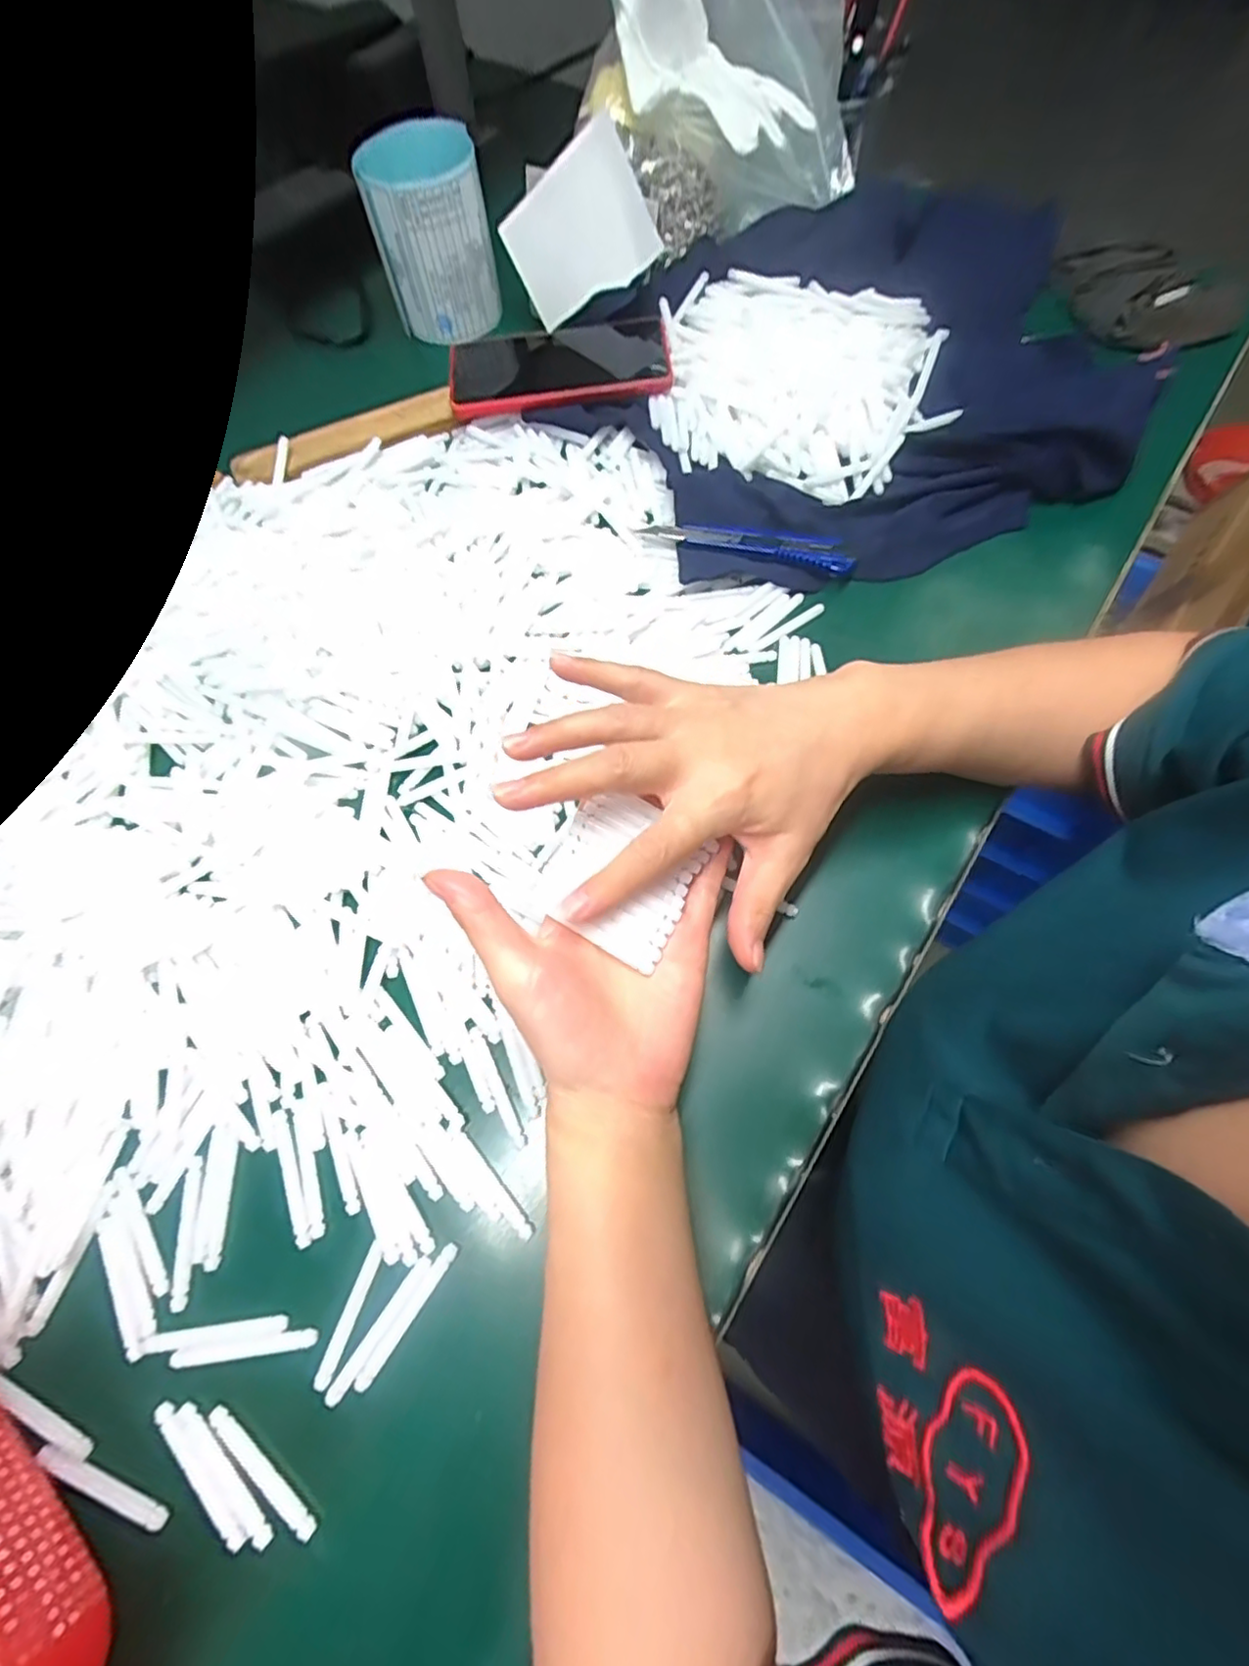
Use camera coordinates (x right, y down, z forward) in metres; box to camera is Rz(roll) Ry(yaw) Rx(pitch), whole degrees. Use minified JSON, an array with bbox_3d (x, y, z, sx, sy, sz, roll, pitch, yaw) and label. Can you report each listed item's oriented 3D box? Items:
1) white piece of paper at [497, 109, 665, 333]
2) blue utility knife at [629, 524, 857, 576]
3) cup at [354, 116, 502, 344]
[{"bbox_3d":[-0.036,-0.451,0.473,0.112,0.089,0.008,-11,28,39],"label":"white piece of paper"},{"bbox_3d":[0.081,-0.195,0.414,0.137,0.013,0.029,16,69,7],"label":"blue utility knife"},{"bbox_3d":[-0.150,-0.473,0.494,0.091,0.095,0.079,-14,69,-4],"label":"cup"}]

